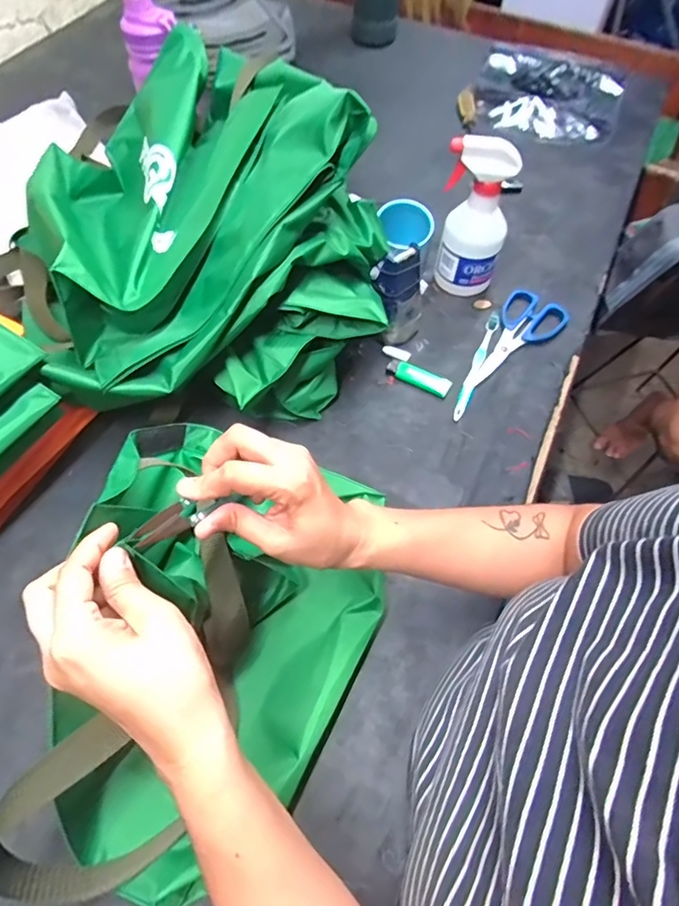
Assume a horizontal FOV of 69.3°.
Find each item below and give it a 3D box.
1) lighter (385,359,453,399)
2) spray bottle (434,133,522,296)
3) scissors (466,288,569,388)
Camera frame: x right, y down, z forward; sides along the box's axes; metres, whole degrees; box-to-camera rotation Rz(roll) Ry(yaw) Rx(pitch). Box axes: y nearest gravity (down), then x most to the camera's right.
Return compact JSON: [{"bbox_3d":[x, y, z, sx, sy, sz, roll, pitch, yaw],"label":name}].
[{"bbox_3d":[0.098,-0.095,0.607,0.081,0.012,0.023,30,64,15],"label":"lighter"},{"bbox_3d":[0.167,-0.288,0.616,0.087,0.190,0.058,16,62,8],"label":"spray bottle"},{"bbox_3d":[0.222,-0.145,0.634,0.080,0.012,0.192,34,66,17],"label":"scissors"}]

